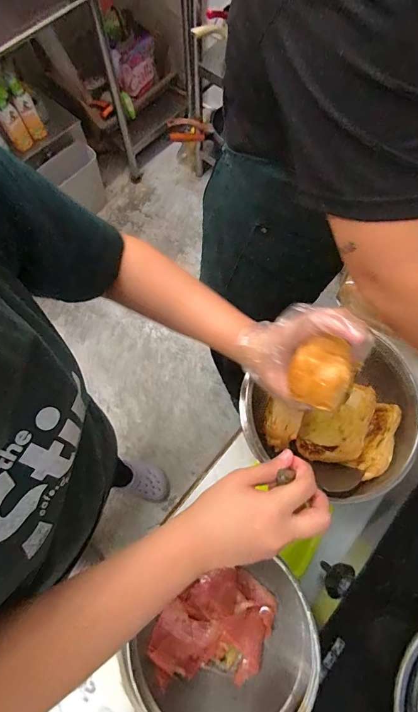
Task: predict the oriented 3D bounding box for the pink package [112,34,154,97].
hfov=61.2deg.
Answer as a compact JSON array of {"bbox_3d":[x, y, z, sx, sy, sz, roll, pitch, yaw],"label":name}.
[{"bbox_3d":[-0.295,-1.152,1.421,0.163,0.179,0.057,-1,46,5],"label":"pink package"}]

